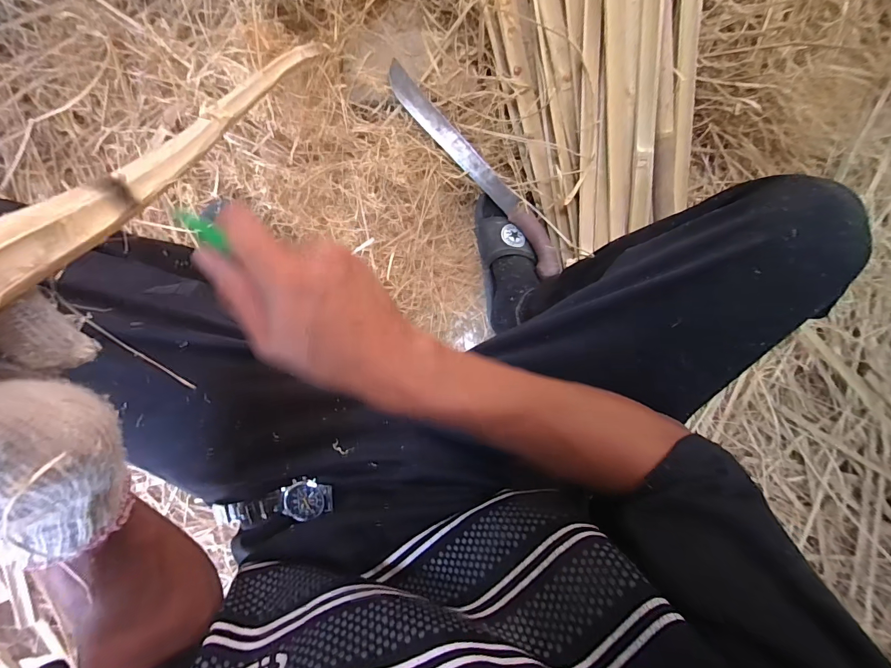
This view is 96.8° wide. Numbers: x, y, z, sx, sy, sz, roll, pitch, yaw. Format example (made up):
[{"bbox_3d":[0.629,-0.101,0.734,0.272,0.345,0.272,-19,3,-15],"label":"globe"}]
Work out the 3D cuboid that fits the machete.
[{"bbox_3d":[0.057,-0.255,0.620,0.054,0.029,0.394,-41,99,-1],"label":"machete"}]

